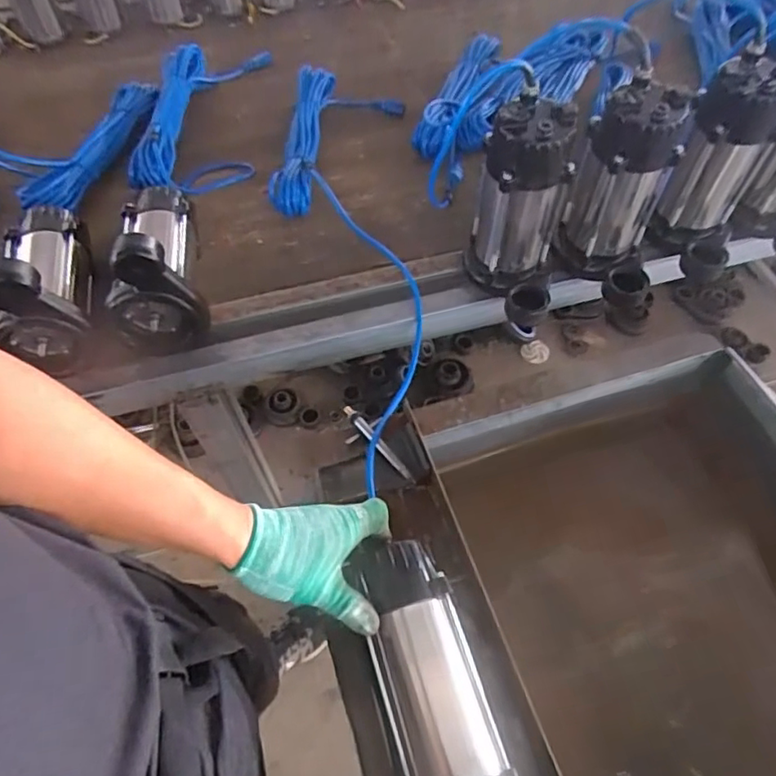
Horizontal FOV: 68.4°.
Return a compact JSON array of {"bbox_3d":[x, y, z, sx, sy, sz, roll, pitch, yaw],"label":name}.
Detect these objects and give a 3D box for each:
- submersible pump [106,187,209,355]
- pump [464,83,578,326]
[{"bbox_3d":[-0.311,-0.183,0.747,0.111,0.167,0.232,-14,57,-7],"label":"submersible pump"},{"bbox_3d":[0.159,-0.204,0.694,0.109,0.228,0.133,3,57,4],"label":"pump"}]

